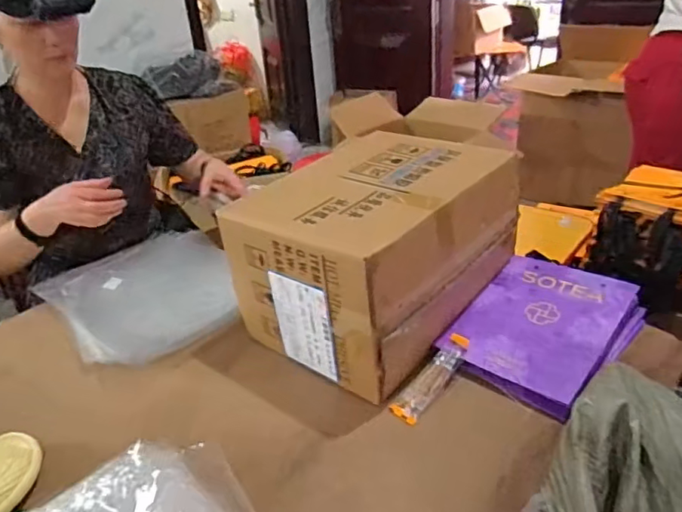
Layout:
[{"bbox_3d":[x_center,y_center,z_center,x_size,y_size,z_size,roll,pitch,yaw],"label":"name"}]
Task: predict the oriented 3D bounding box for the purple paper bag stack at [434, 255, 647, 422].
[{"bbox_3d":[0.308,0.105,0.840,0.215,0.059,0.268,22,39,39],"label":"purple paper bag stack"}]

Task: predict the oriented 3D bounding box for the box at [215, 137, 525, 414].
[{"bbox_3d":[0.064,-0.016,0.888,0.279,0.242,0.398,21,38,39],"label":"box"}]

